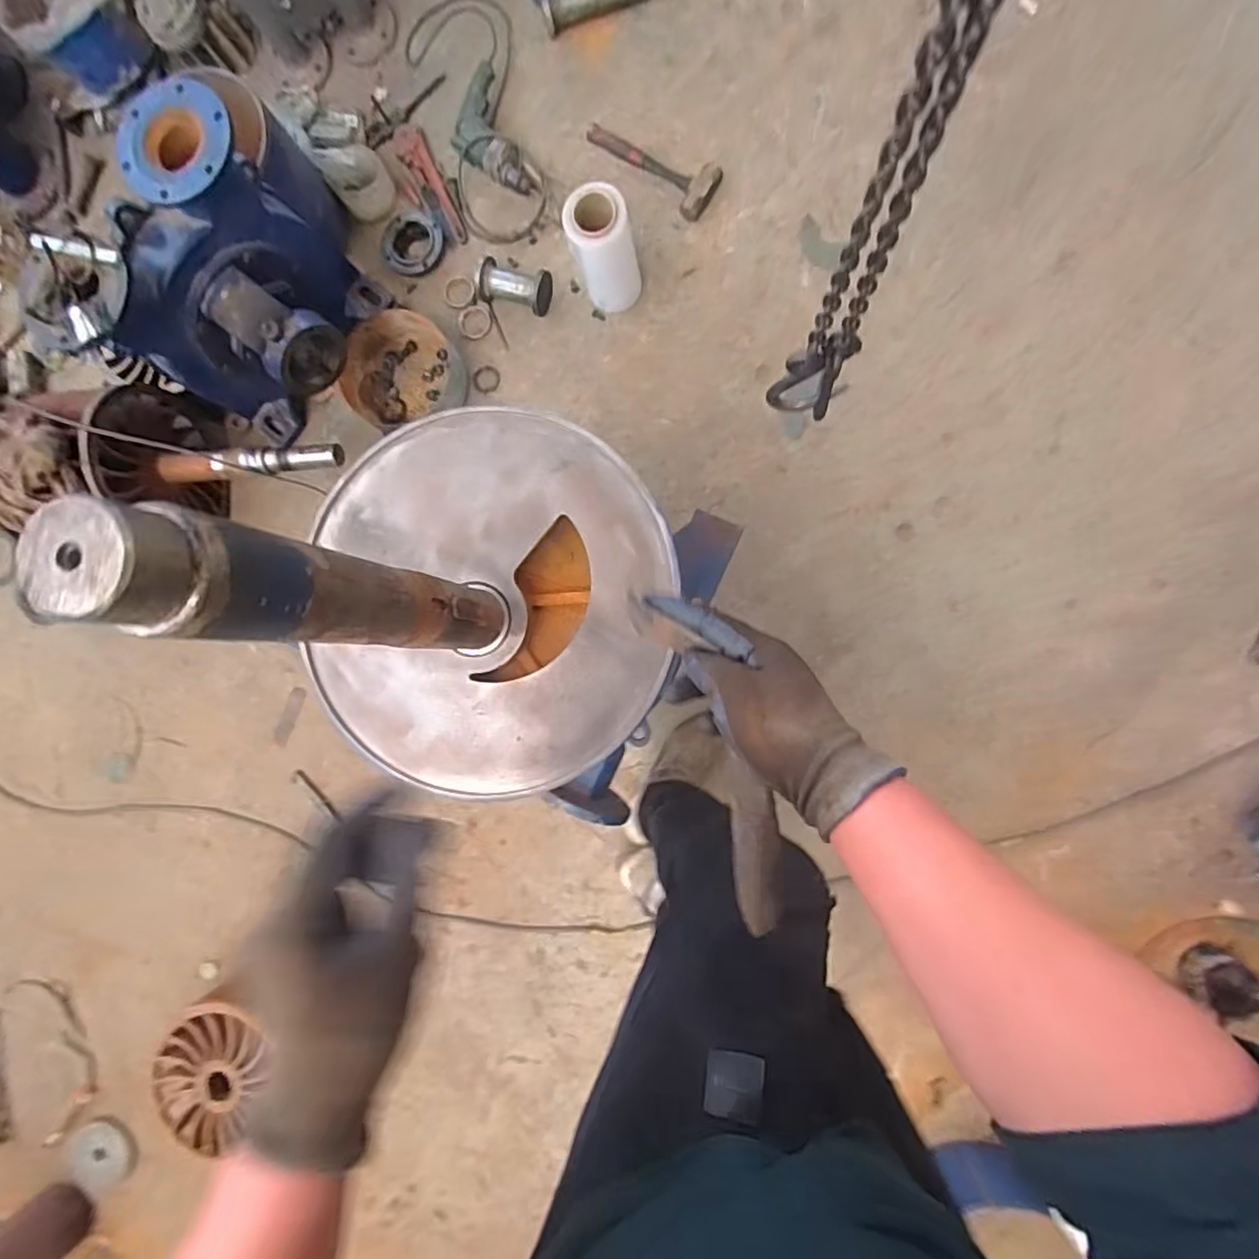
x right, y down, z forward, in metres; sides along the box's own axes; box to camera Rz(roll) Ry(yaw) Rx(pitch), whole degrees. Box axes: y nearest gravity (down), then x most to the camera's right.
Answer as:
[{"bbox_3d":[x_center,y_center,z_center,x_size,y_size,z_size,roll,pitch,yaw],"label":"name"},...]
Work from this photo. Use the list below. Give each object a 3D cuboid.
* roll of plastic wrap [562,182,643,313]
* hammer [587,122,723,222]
[{"bbox_3d":[-0.047,-0.764,1.250,0.120,0.258,0.113,0,88,7],"label":"roll of plastic wrap"},{"bbox_3d":[0.055,-1.050,1.353,0.337,0.041,0.120,42,94,7],"label":"hammer"}]

